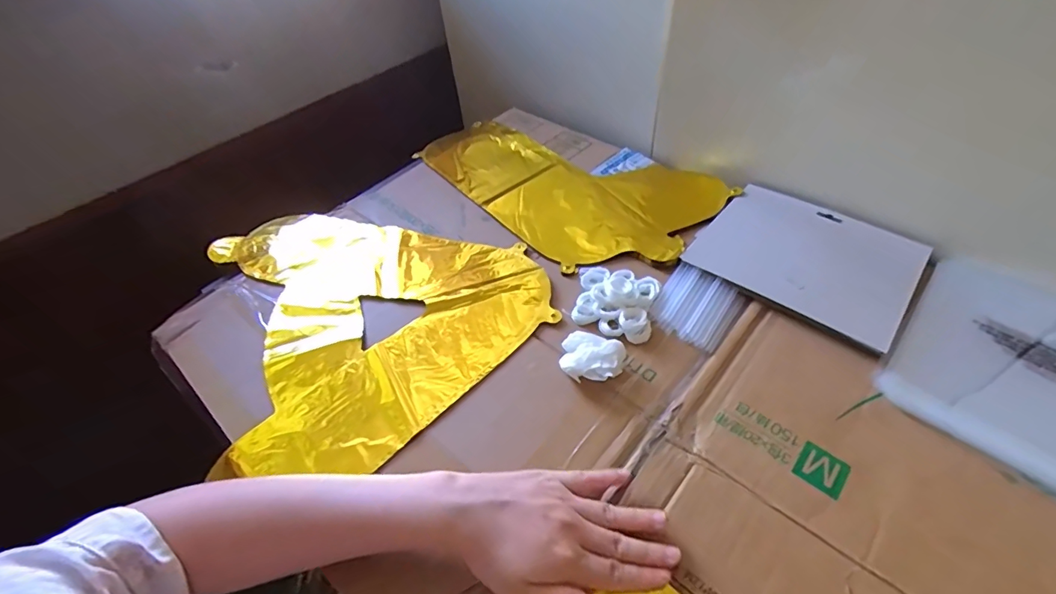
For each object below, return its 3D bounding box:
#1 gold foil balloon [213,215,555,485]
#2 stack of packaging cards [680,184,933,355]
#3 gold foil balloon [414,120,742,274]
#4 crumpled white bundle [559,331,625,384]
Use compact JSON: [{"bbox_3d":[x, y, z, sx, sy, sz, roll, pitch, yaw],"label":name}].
[{"bbox_3d":[-0.159,-0.003,0.505,0.305,0.014,0.343,-24,52,-15],"label":"gold foil balloon"},{"bbox_3d":[0.286,-0.042,0.490,0.194,0.012,0.156,31,58,27],"label":"stack of packaging cards"},{"bbox_3d":[0.033,-0.155,0.622,0.395,0.020,0.218,35,60,29],"label":"gold foil balloon"},{"bbox_3d":[0.055,0.055,0.419,0.052,0.024,0.044,15,52,17],"label":"crumpled white bundle"}]

